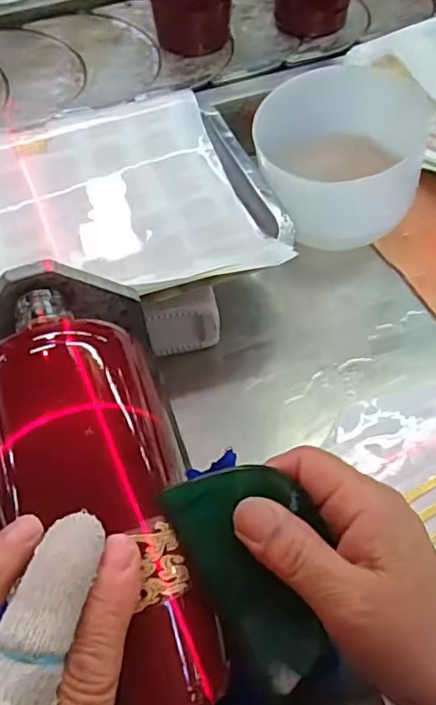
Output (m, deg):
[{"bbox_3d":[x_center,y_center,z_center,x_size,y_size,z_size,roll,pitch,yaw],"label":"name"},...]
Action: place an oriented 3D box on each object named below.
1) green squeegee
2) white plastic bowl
[{"bbox_3d":[0.022,0.089,0.235,0.056,0.008,0.092,-24,88,-11],"label":"green squeegee"},{"bbox_3d":[0.091,-0.143,0.432,0.123,0.073,0.140,7,59,6],"label":"white plastic bowl"}]

